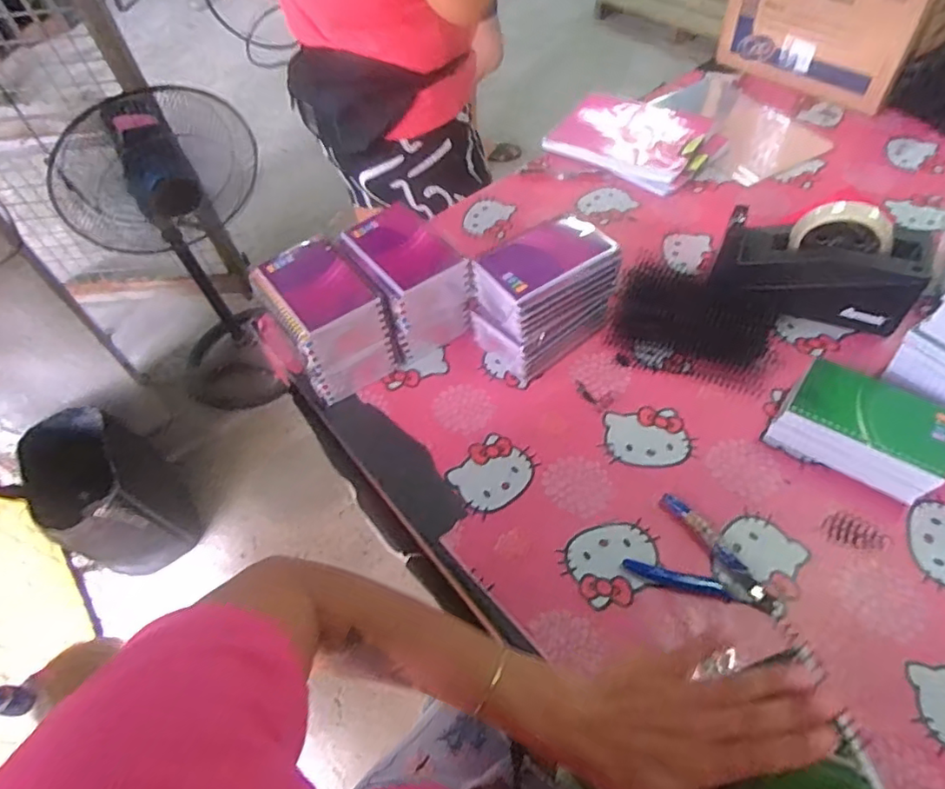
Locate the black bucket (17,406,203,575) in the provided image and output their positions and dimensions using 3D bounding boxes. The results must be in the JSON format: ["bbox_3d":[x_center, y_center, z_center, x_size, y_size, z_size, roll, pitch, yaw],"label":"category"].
[{"bbox_3d":[-0.840,0.233,1.391,0.353,0.327,0.249,33,64,26],"label":"black bucket"}]

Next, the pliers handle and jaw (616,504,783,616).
[{"bbox_3d":[0.217,0.138,0.517,0.017,0.010,0.129,-31,58,-16],"label":"pliers handle and jaw"}]

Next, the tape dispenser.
[{"bbox_3d":[0.378,-0.146,0.648,0.192,0.105,0.086,22,59,18],"label":"tape dispenser"}]

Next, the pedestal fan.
[{"bbox_3d":[-0.728,-0.351,1.537,0.313,0.818,0.387,16,58,17],"label":"pedestal fan"}]

